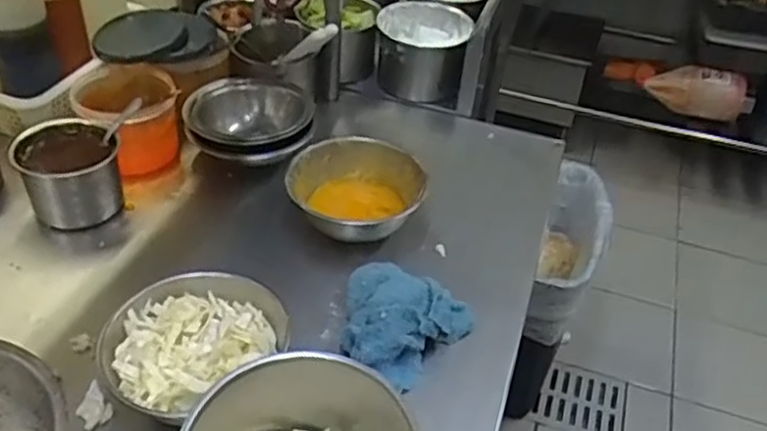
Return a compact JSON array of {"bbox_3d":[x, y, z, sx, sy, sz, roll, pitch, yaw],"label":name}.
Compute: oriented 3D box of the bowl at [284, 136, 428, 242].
[{"bbox_3d":[-0.033,-0.026,0.871,0.160,0.066,0.166,3,40,-3],"label":"bowl"}]

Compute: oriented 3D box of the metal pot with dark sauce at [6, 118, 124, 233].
[{"bbox_3d":[-0.392,-0.055,0.880,0.112,0.101,0.101,-15,44,-22],"label":"metal pot with dark sauce"}]

